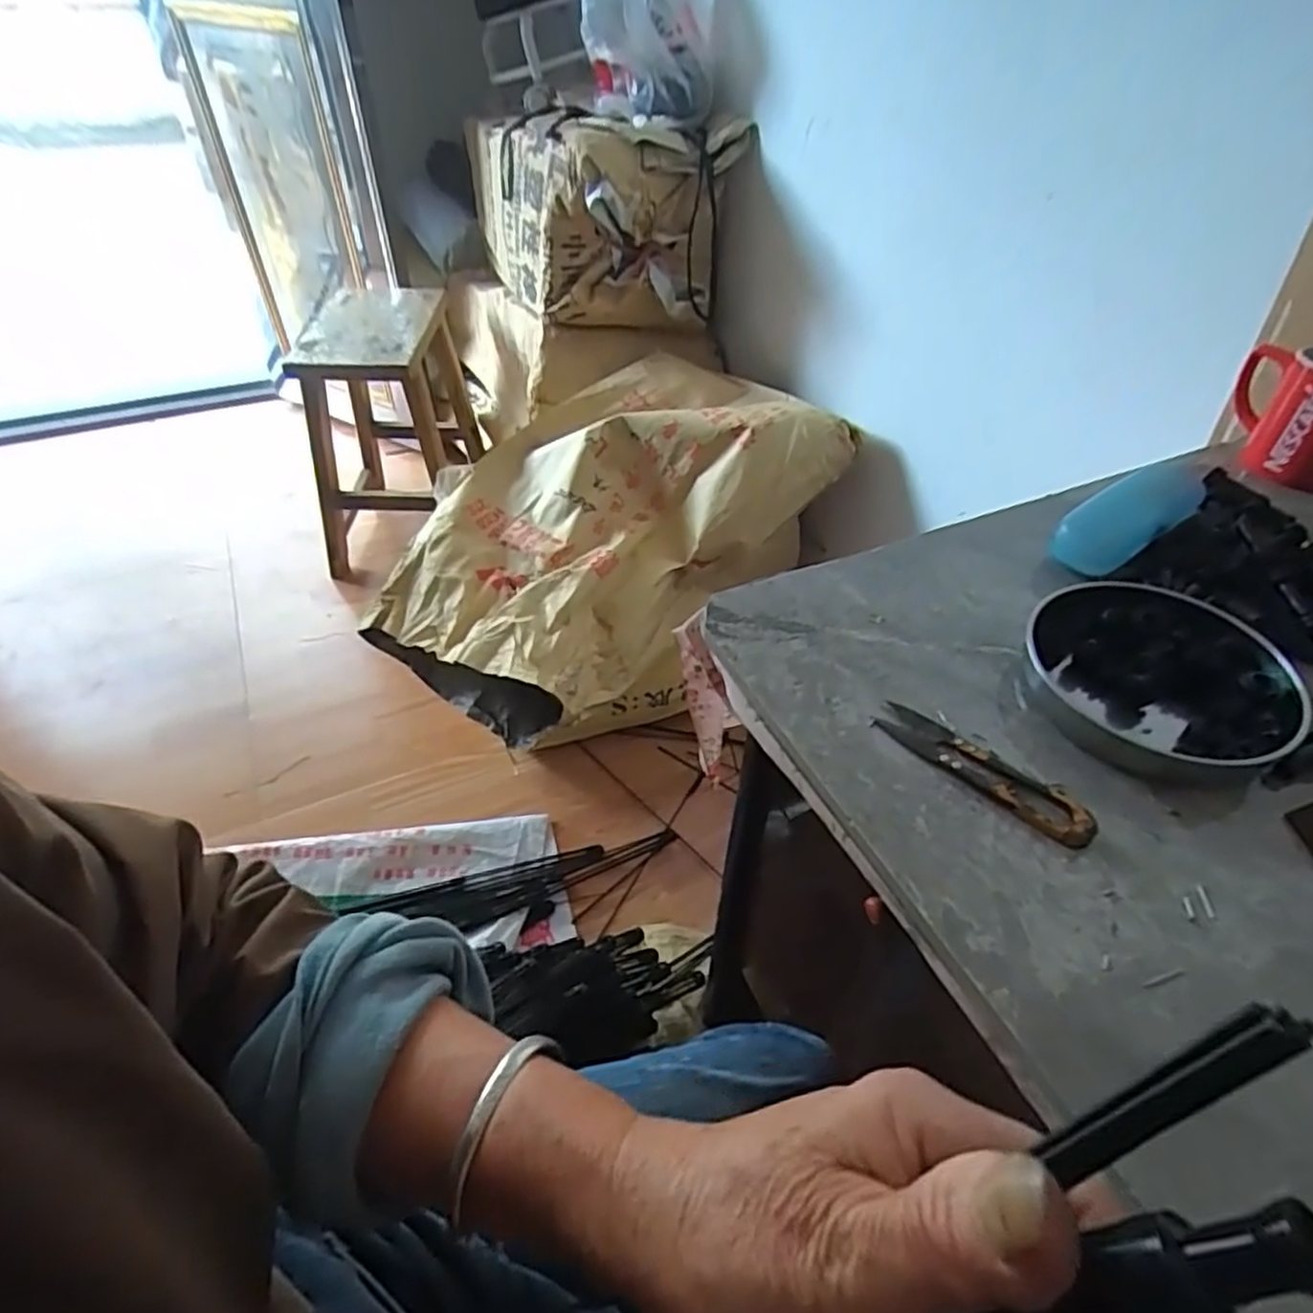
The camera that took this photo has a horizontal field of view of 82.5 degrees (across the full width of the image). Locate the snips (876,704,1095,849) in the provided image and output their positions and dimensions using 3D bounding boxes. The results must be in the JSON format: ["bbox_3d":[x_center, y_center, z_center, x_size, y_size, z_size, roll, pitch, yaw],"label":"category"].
[{"bbox_3d":[0.172,0.059,0.397,0.118,0.009,0.030,35,54,29],"label":"snips"}]

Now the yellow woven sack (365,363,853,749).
[{"bbox_3d":[-0.085,-0.237,1.255,0.519,0.267,0.763,32,52,27],"label":"yellow woven sack"}]

